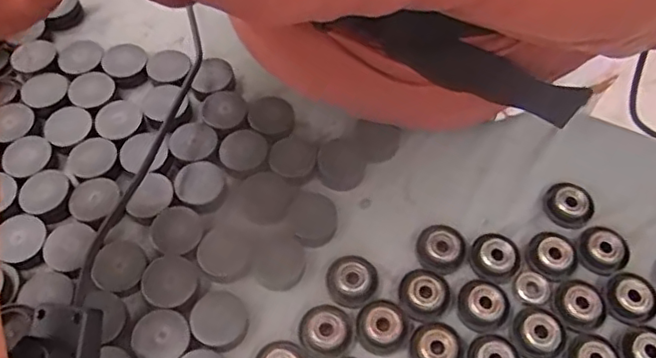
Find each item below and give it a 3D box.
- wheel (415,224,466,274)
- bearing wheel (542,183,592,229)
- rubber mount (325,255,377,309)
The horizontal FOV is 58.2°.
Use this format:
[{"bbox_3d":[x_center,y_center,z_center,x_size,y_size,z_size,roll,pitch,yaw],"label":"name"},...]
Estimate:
[{"bbox_3d":[0.073,0.046,0.383,0.030,0.011,0.029,1,58,-1],"label":"wheel"},{"bbox_3d":[0.163,0.017,0.399,0.031,0.010,0.028,22,60,12],"label":"bearing wheel"},{"bbox_3d":[0.014,0.064,0.368,0.031,0.012,0.030,27,61,14],"label":"rubber mount"}]

